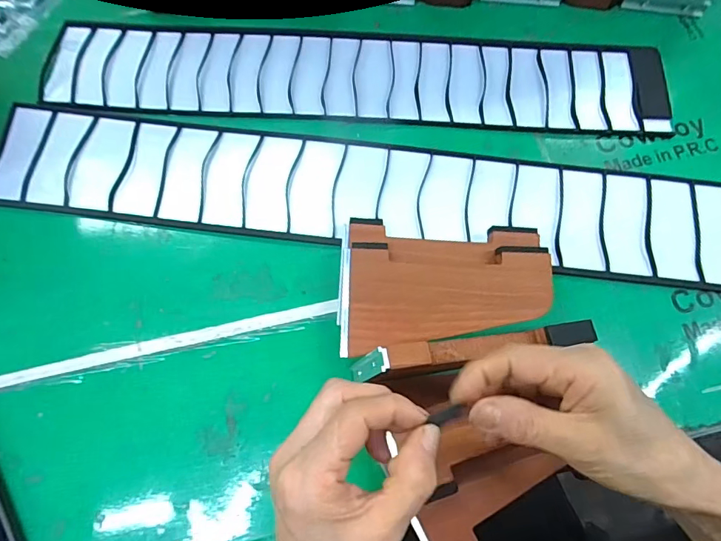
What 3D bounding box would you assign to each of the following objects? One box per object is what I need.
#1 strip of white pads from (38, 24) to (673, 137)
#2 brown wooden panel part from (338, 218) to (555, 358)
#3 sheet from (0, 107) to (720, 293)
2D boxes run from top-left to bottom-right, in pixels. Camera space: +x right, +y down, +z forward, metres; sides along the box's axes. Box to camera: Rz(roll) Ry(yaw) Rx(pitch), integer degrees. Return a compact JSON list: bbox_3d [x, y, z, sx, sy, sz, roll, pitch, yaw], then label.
[{"bbox_3d":[-0.008,-0.182,0.422,0.562,0.004,0.095,3,73,0],"label":"strip of white pads"},{"bbox_3d":[0.062,0.007,0.348,0.154,0.033,0.098,-4,73,-2],"label":"brown wooden panel part"},{"bbox_3d":[0.054,-0.059,0.388,0.722,0.009,0.095,7,73,2],"label":"sheet"}]

